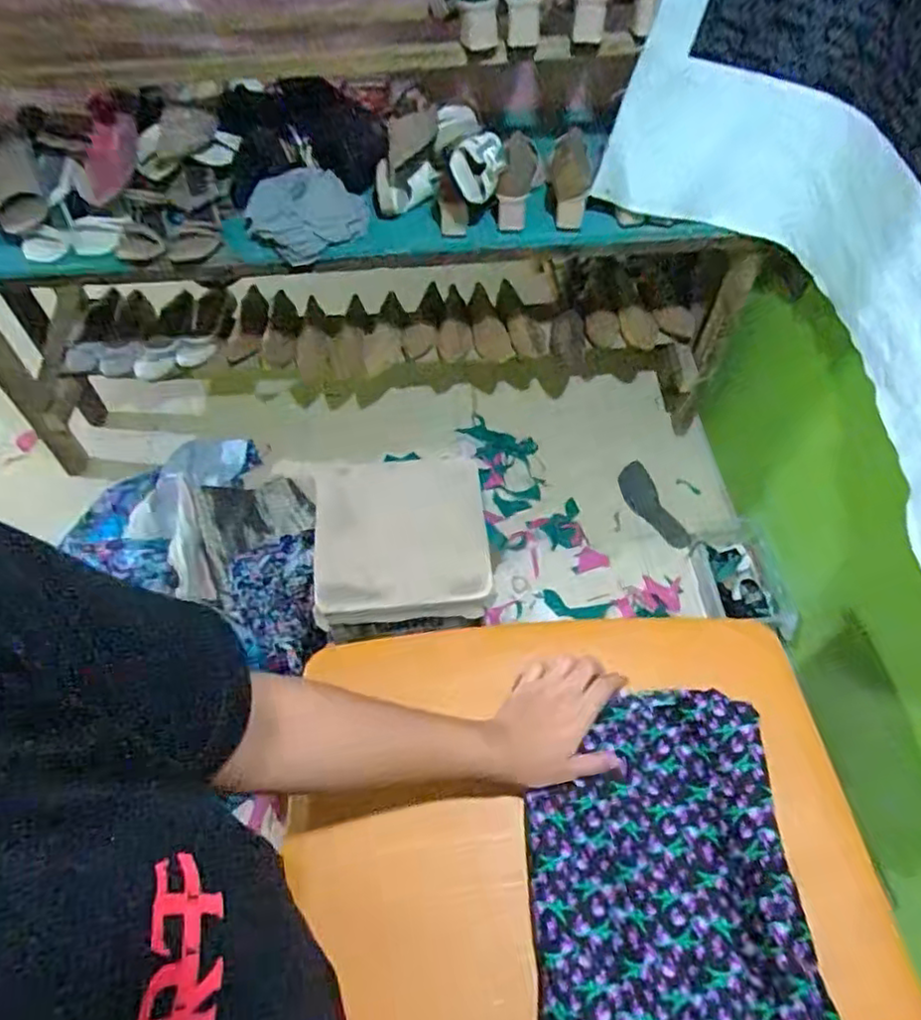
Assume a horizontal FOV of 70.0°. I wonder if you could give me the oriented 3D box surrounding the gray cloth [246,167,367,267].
[{"bbox_3d":[-0.261,-0.507,1.131,0.198,0.084,0.131,-10,58,-4],"label":"gray cloth"}]

